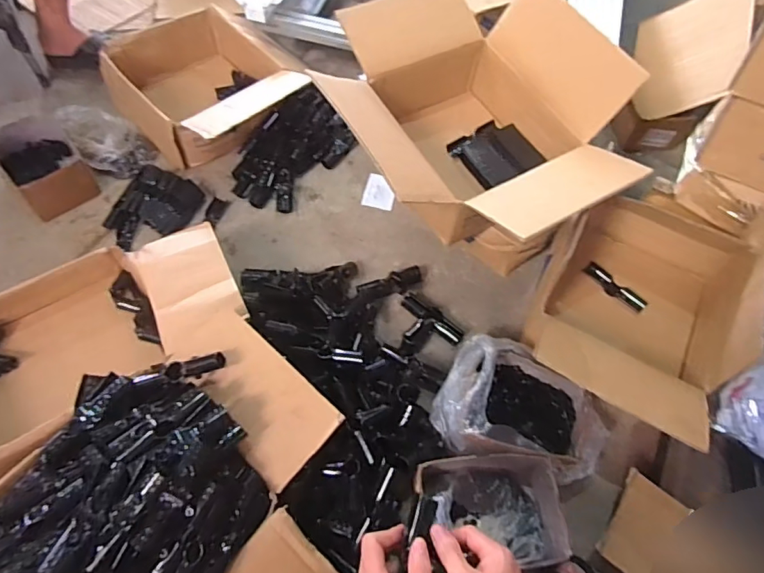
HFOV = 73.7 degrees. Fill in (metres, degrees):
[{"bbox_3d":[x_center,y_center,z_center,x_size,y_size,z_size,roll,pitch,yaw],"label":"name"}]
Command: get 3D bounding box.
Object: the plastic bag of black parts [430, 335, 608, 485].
[{"bbox_3d":[0.227,0.197,0.835,0.267,0.112,0.201,16,59,6],"label":"plastic bag of black parts"}]

